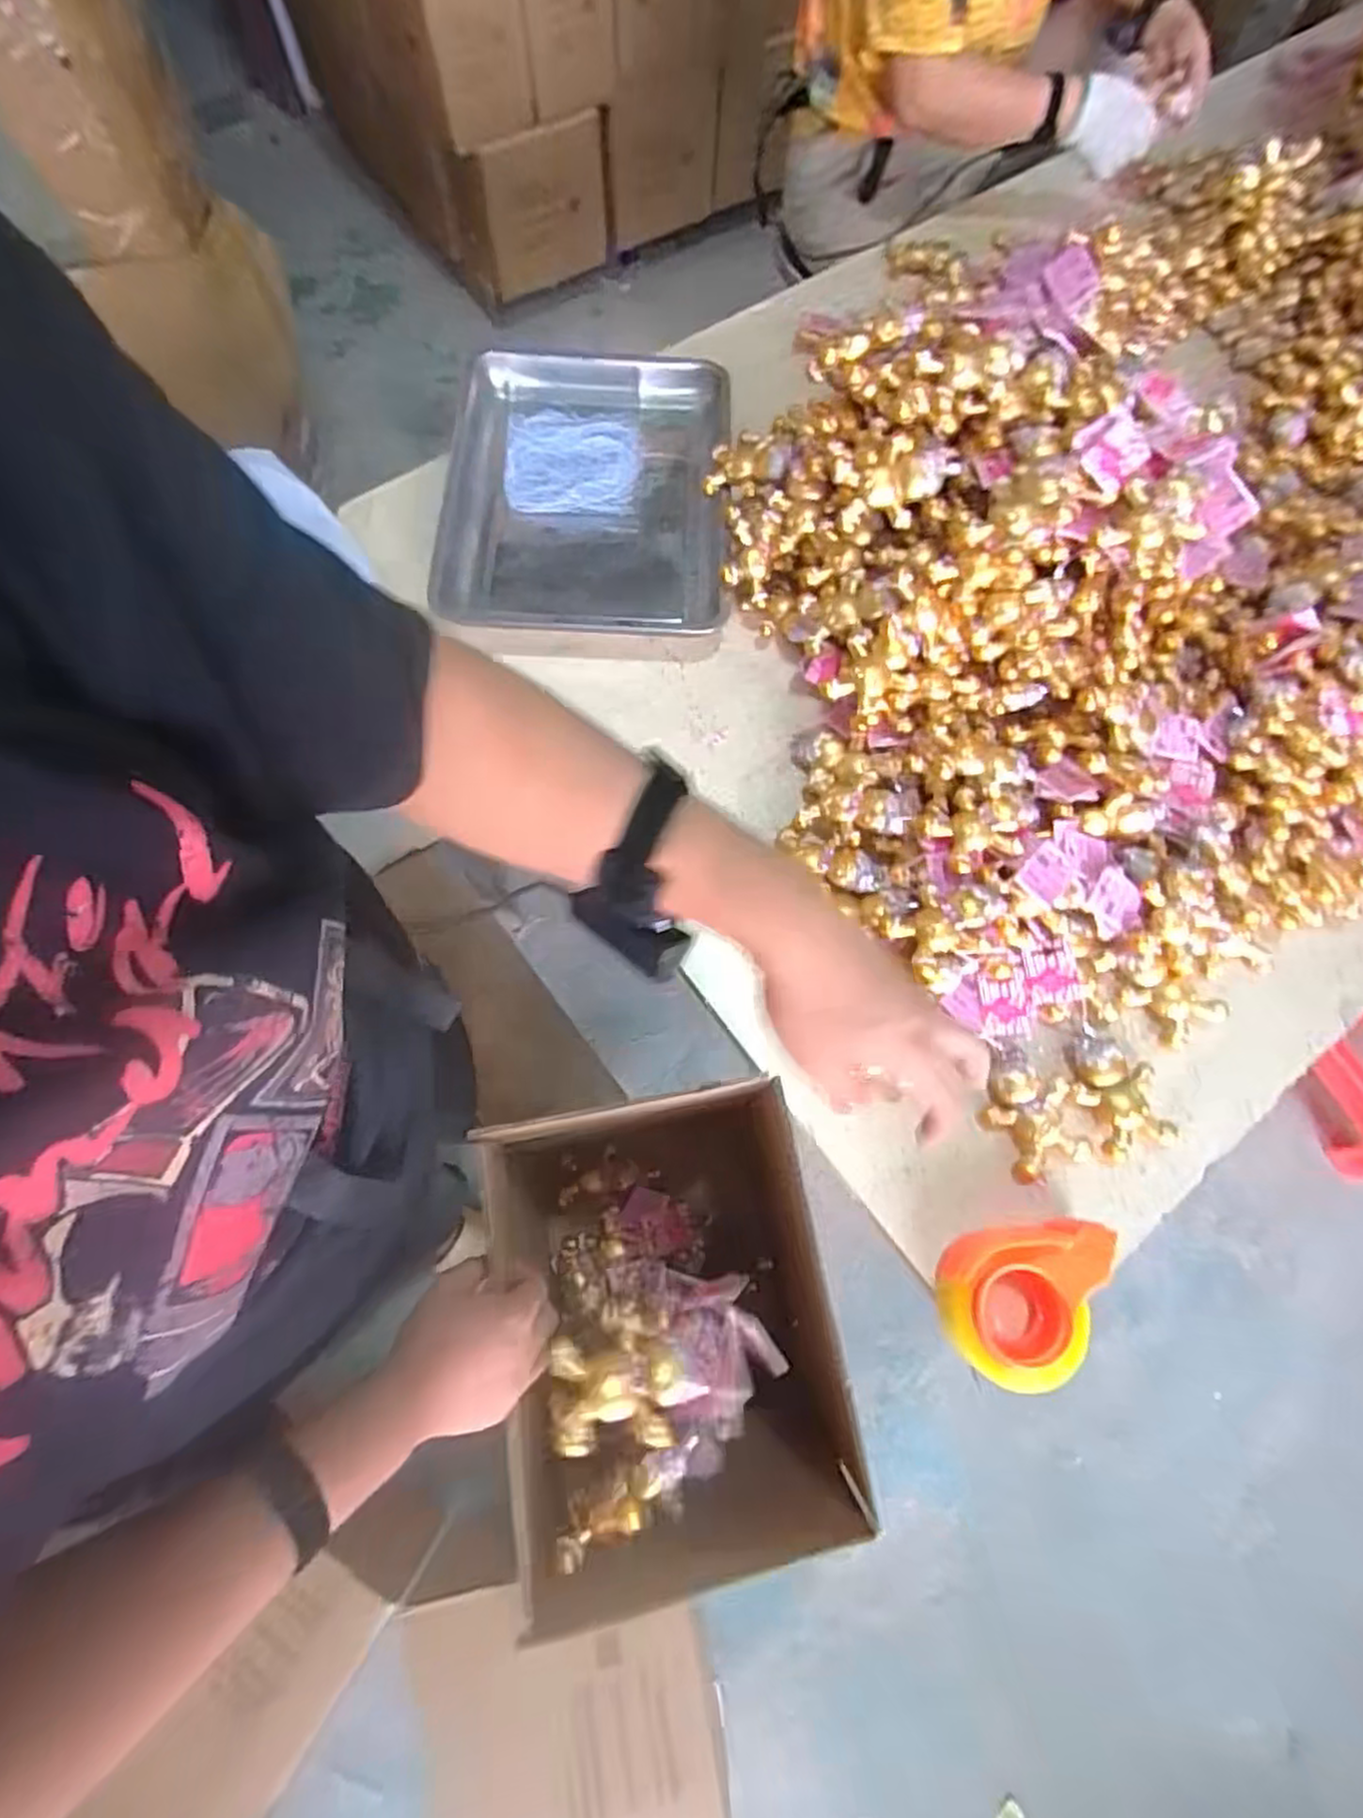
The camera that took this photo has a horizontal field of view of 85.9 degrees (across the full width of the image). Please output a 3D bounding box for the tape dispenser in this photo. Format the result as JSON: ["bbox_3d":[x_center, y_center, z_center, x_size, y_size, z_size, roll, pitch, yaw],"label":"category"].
[{"bbox_3d":[0.299,0.336,0.632,0.146,0.083,0.121,-10,72,-5],"label":"tape dispenser"}]

